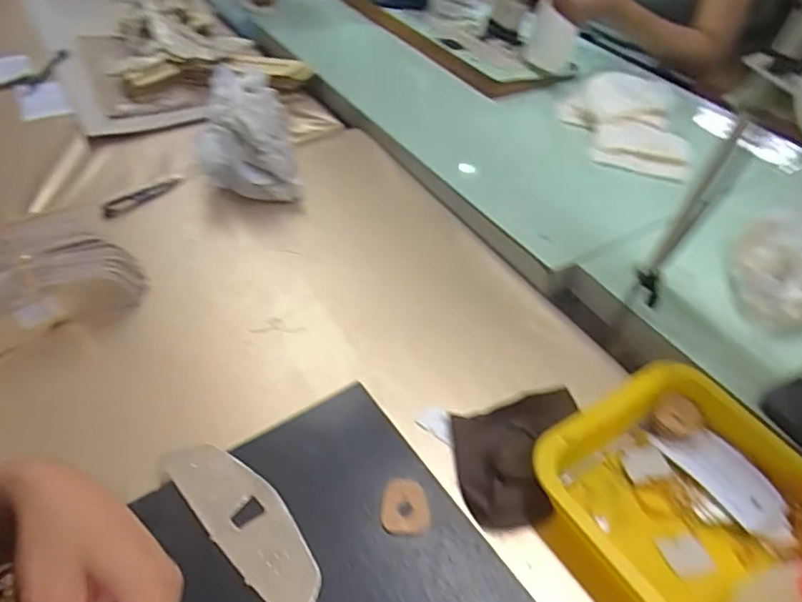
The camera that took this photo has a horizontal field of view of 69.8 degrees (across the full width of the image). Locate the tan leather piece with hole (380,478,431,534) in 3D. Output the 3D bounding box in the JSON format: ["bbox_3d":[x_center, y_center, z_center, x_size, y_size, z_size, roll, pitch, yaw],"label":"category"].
[{"bbox_3d":[0.004,0.150,0.421,0.035,0.004,0.040,7,51,-4],"label":"tan leather piece with hole"}]

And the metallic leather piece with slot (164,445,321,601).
[{"bbox_3d":[-0.108,0.155,0.407,0.154,0.004,0.050,37,54,26],"label":"metallic leather piece with slot"}]

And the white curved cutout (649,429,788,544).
[{"bbox_3d":[0.264,0.142,0.469,0.044,0.015,0.108,-24,53,-26],"label":"white curved cutout"}]

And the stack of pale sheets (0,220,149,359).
[{"bbox_3d":[-0.358,-0.017,0.551,0.181,0.069,0.134,-30,56,-31],"label":"stack of pale sheets"}]

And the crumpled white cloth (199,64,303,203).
[{"bbox_3d":[-0.192,-0.207,0.707,0.105,0.101,0.187,-9,47,-14],"label":"crumpled white cloth"}]

